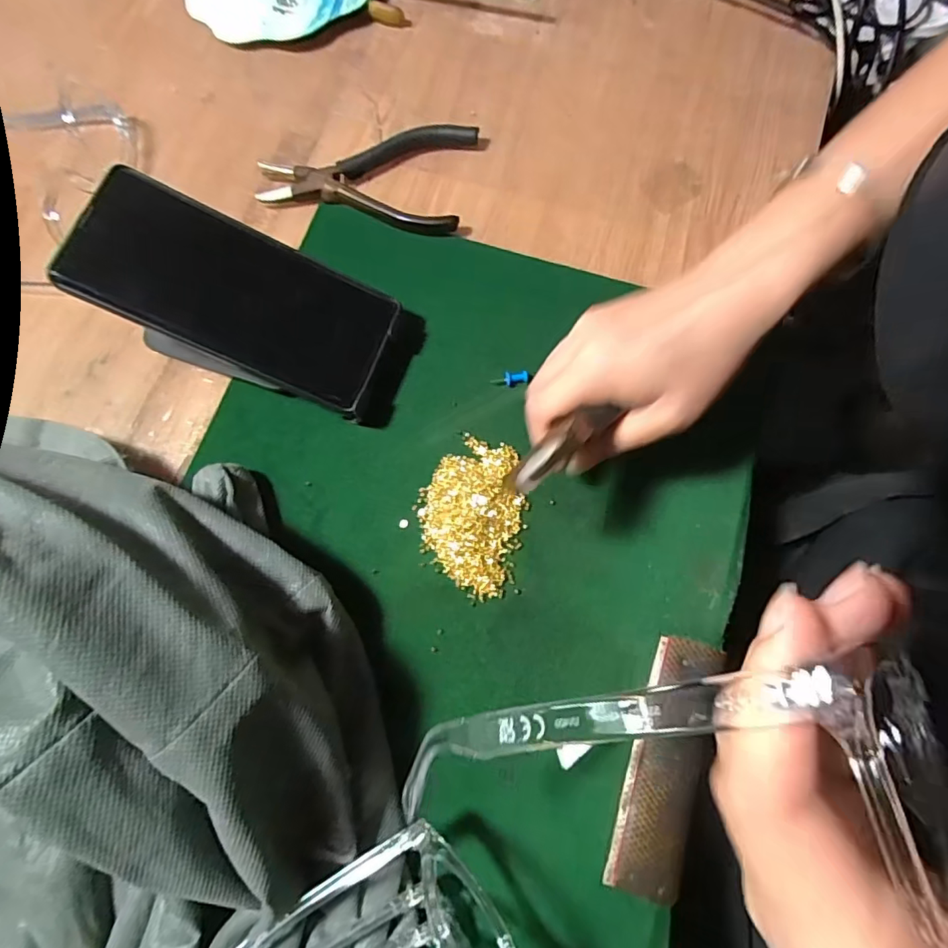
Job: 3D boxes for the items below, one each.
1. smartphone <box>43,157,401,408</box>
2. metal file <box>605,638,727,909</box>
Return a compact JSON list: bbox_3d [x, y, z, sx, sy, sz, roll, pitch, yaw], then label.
[{"bbox_3d":[-0.128,-0.099,0.290,0.161,0.011,0.076,23,76,-14],"label":"smartphone"},{"bbox_3d":[0.096,0.142,0.260,0.034,0.009,0.117,17,76,6],"label":"metal file"}]

